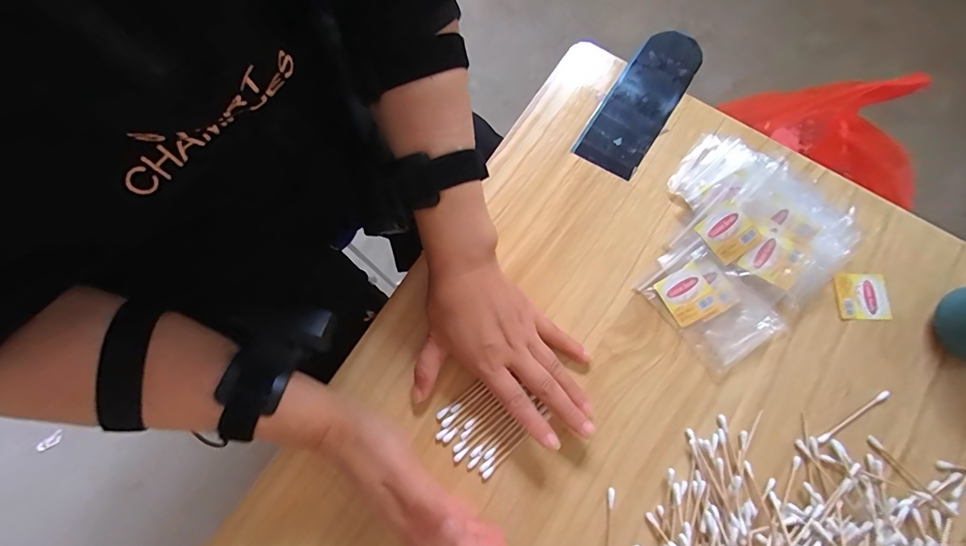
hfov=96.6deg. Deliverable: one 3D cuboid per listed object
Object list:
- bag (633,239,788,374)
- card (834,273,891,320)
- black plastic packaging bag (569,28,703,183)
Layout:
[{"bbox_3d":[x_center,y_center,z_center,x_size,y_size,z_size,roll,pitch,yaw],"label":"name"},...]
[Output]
[{"bbox_3d":[0.189,0.026,0.358,0.072,0.015,0.094,-37,78,-8],"label":"bag"},{"bbox_3d":[0.322,0.020,0.366,0.037,0.006,0.040,-1,76,1],"label":"card"},{"bbox_3d":[0.154,-0.168,0.412,0.059,0.012,0.171,32,78,9],"label":"black plastic packaging bag"}]

